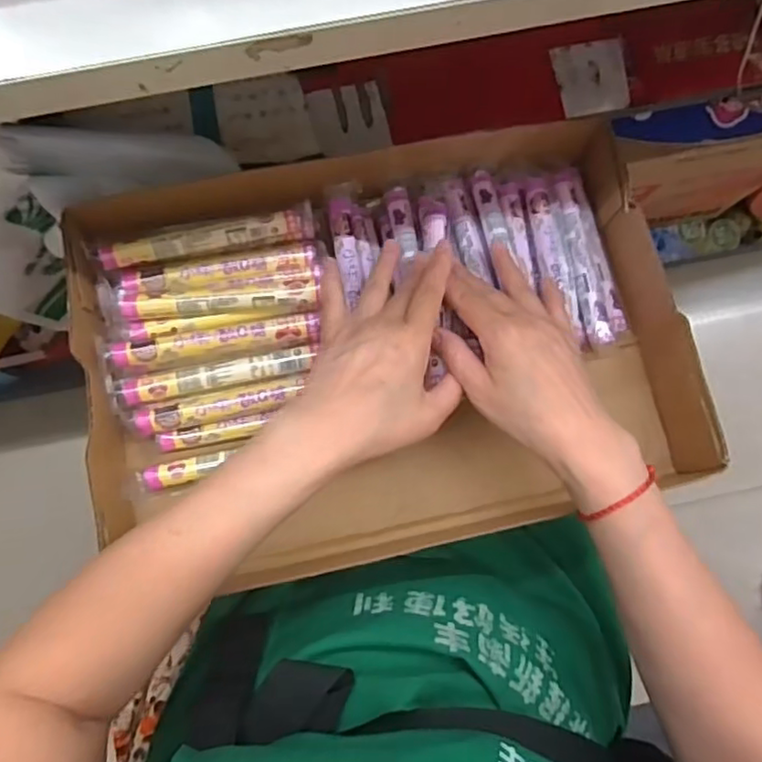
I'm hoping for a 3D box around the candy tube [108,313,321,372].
[{"bbox_3d":[-0.115,-0.026,0.439,0.140,0.028,0.022,-9,86,-3],"label":"candy tube"}]

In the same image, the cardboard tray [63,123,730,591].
[{"bbox_3d":[0.006,-0.023,0.454,0.409,0.075,0.290,-10,86,-3],"label":"cardboard tray"}]

